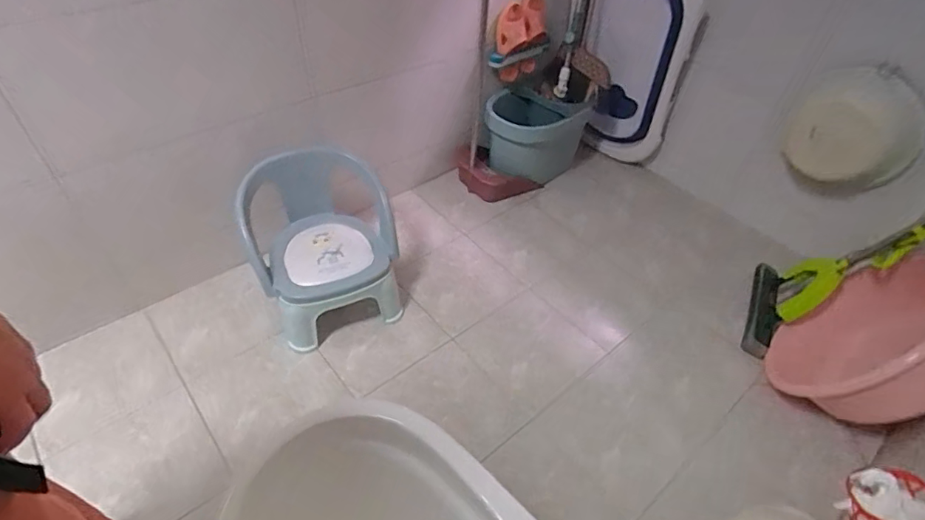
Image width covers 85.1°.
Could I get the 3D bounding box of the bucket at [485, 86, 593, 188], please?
[{"bbox_3d":[0.248,-0.432,1.736,0.321,0.247,0.250,18,46,14],"label":"bucket"}]

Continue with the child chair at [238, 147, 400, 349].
[{"bbox_3d":[-0.371,-0.044,1.345,0.383,0.358,0.407,-18,49,-21],"label":"child chair"}]

